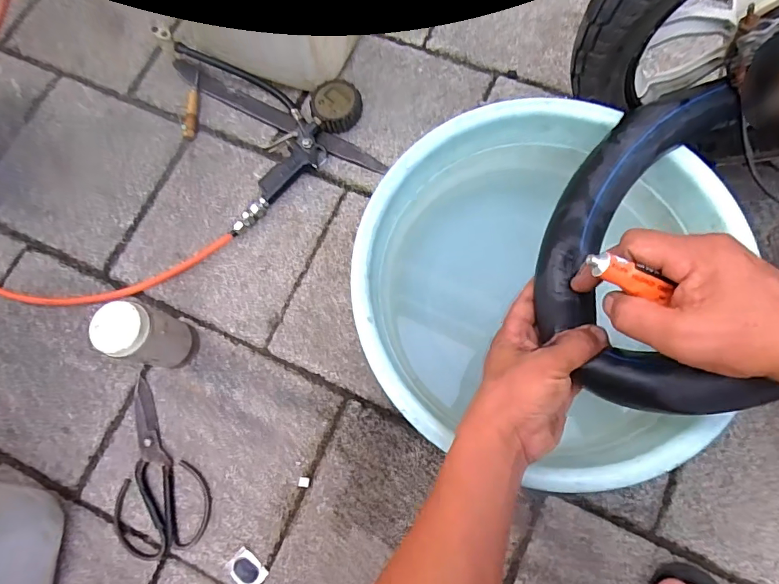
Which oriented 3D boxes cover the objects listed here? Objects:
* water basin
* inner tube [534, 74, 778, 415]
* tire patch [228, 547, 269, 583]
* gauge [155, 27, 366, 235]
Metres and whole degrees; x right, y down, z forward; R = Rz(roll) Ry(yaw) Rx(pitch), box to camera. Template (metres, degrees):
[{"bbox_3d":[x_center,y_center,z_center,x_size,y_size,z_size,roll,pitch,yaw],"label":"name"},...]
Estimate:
[{"bbox_3d":[0.145,-0.006,0.495,0.343,0.178,0.355,0,75,2],"label":"water basin"},{"bbox_3d":[0.291,-0.055,0.389,0.306,0.050,0.318,2,69,20],"label":"inner tube"},{"bbox_3d":[-0.163,0.319,0.525,0.042,0.004,0.035,40,76,2],"label":"tire patch"},{"bbox_3d":[-0.160,-0.259,0.638,0.221,0.060,0.295,-22,75,-4],"label":"gauge"}]

